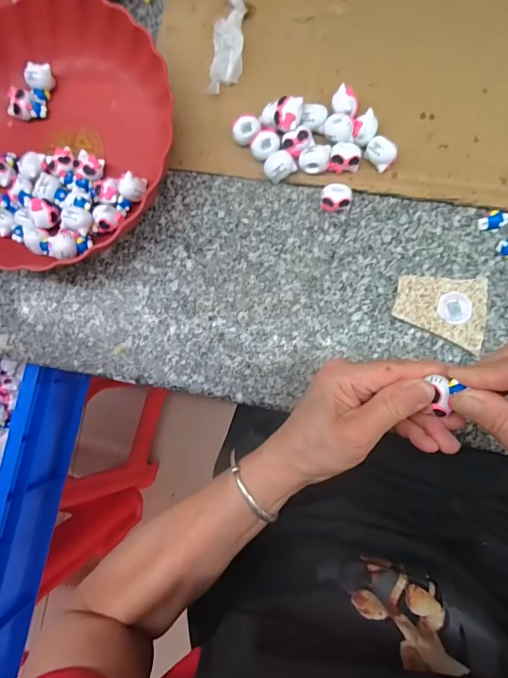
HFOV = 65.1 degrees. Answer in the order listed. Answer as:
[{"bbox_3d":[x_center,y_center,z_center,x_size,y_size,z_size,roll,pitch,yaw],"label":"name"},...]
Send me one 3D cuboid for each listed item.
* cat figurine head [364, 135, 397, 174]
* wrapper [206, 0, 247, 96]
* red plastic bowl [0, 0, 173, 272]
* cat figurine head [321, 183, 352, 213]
[{"bbox_3d":[0.108,-0.156,0.337,0.019,0.020,0.026,-41,82,3],"label":"cat figurine head"},{"bbox_3d":[-0.022,-0.270,0.364,0.028,0.019,0.089,9,87,8],"label":"wrapper"},{"bbox_3d":[-0.189,-0.187,0.368,0.240,0.048,0.234,-41,82,3],"label":"red plastic bowl"},{"bbox_3d":[0.071,-0.120,0.345,0.025,0.020,0.023,4,87,8],"label":"cat figurine head"}]

